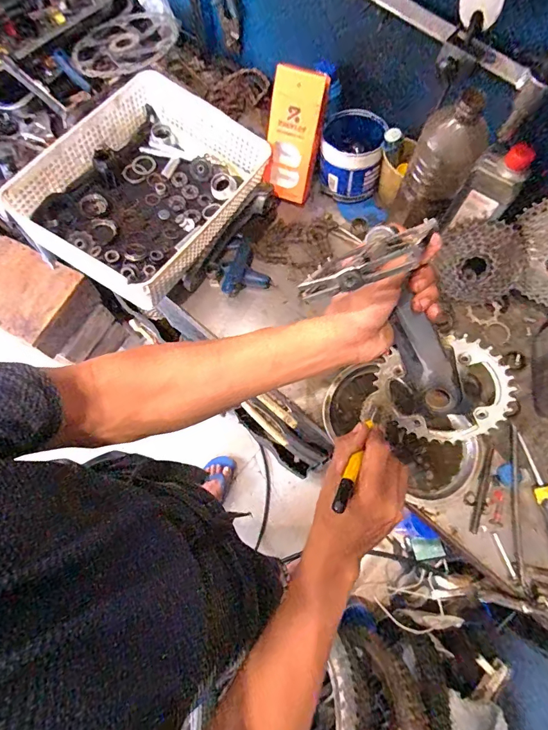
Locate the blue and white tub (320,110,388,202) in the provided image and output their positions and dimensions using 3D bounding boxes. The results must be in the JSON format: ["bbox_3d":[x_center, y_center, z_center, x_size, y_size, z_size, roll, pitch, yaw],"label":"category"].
[{"bbox_3d":[0.123,-0.334,0.648,0.095,0.087,0.103,0,73,1],"label":"blue and white tub"}]

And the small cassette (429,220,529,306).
[{"bbox_3d":[0.301,-0.150,0.589,0.117,0.035,0.124,8,116,16],"label":"small cassette"}]

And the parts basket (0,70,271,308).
[{"bbox_3d":[-0.184,-0.274,0.632,0.244,0.119,0.341,33,76,10],"label":"parts basket"}]

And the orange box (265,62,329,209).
[{"bbox_3d":[0.031,-0.350,0.629,0.081,0.184,0.029,13,48,5],"label":"orange box"}]

